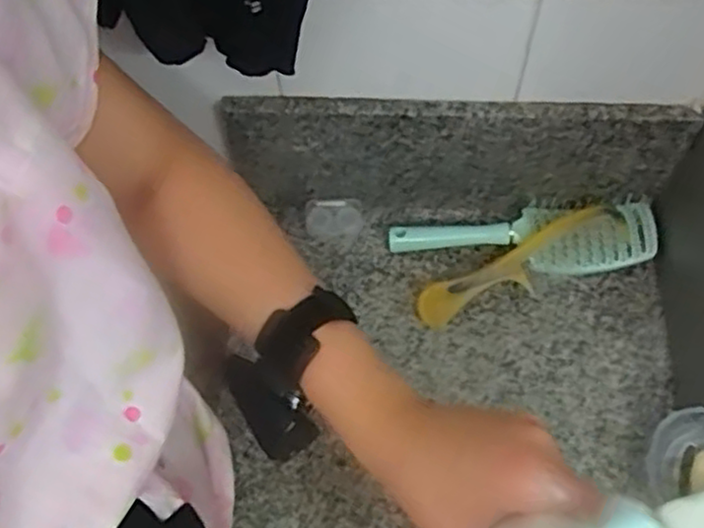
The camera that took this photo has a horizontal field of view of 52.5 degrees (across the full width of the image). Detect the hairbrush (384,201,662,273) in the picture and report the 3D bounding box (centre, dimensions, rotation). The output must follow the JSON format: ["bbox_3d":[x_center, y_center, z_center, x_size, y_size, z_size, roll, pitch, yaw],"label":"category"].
[{"bbox_3d":[0.165,-0.027,0.698,0.251,0.043,0.069,0,62,3],"label":"hairbrush"}]

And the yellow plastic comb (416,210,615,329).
[{"bbox_3d":[0.154,-0.001,0.682,0.201,0.043,0.048,-24,64,-10],"label":"yellow plastic comb"}]

